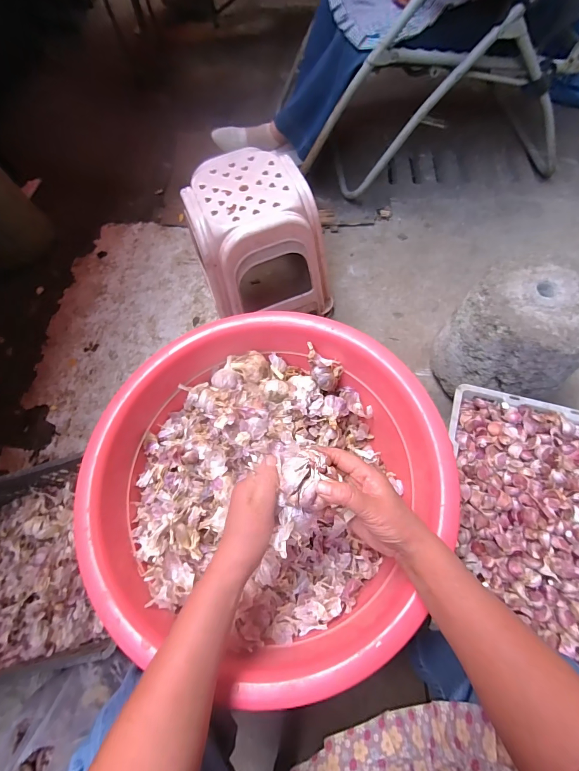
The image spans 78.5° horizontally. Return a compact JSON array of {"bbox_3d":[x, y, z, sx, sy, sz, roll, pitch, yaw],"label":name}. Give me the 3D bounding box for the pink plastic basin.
[{"bbox_3d":[-0.029,0.133,0.522,0.468,0.131,0.469,-1,66,3],"label":"pink plastic basin"}]

